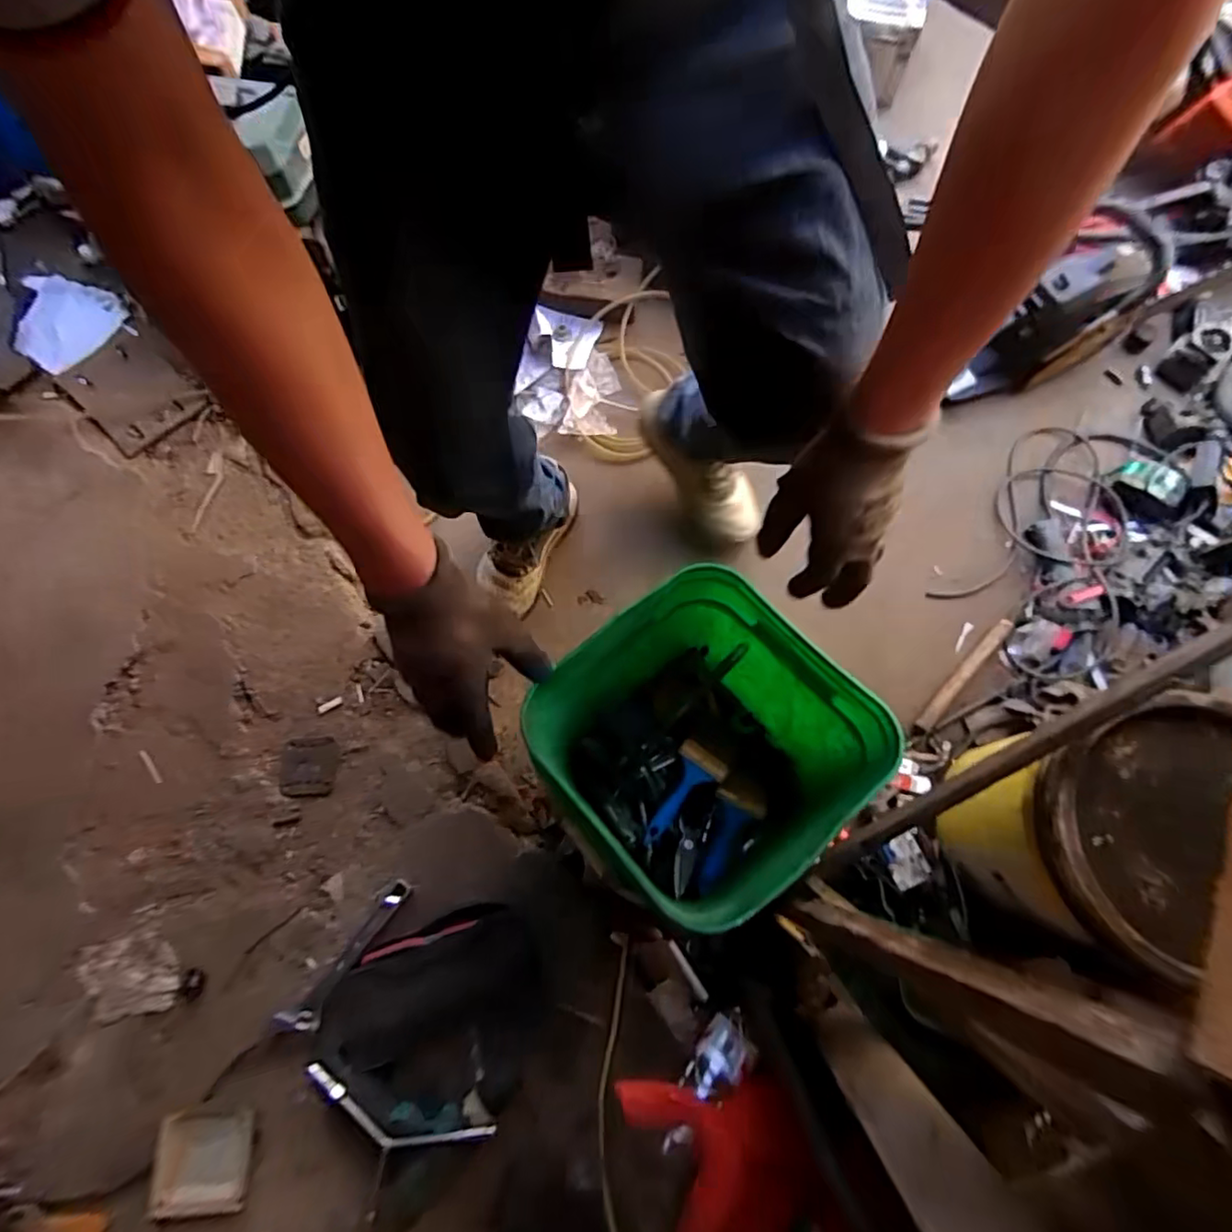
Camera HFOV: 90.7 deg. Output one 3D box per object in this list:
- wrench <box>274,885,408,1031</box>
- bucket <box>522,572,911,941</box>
[{"bbox_3d":[-0.354,0.446,0.802,0.040,0.020,0.212,36,77,15],"label":"wrench"},{"bbox_3d":[0.088,0.167,0.752,0.324,0.320,0.306,-42,73,-10],"label":"bucket"}]

